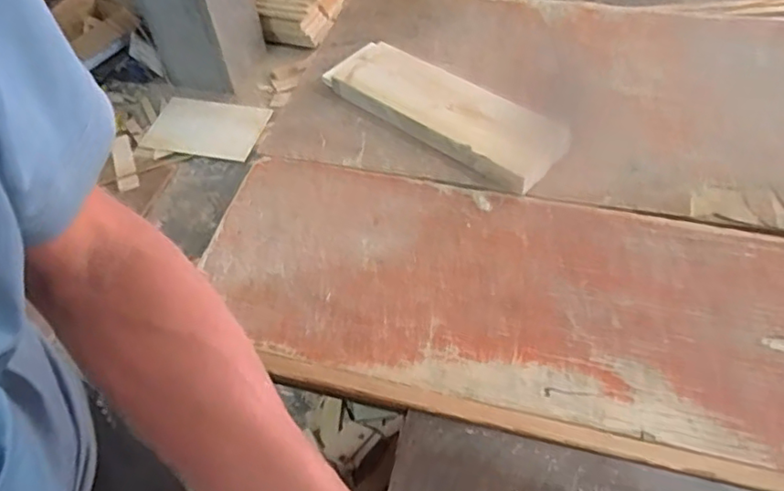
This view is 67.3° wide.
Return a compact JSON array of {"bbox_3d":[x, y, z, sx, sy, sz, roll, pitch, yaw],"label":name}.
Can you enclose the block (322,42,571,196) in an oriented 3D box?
[{"bbox_3d":[0.060,-0.163,0.710,0.304,0.033,0.101,31,62,25],"label":"block"}]

